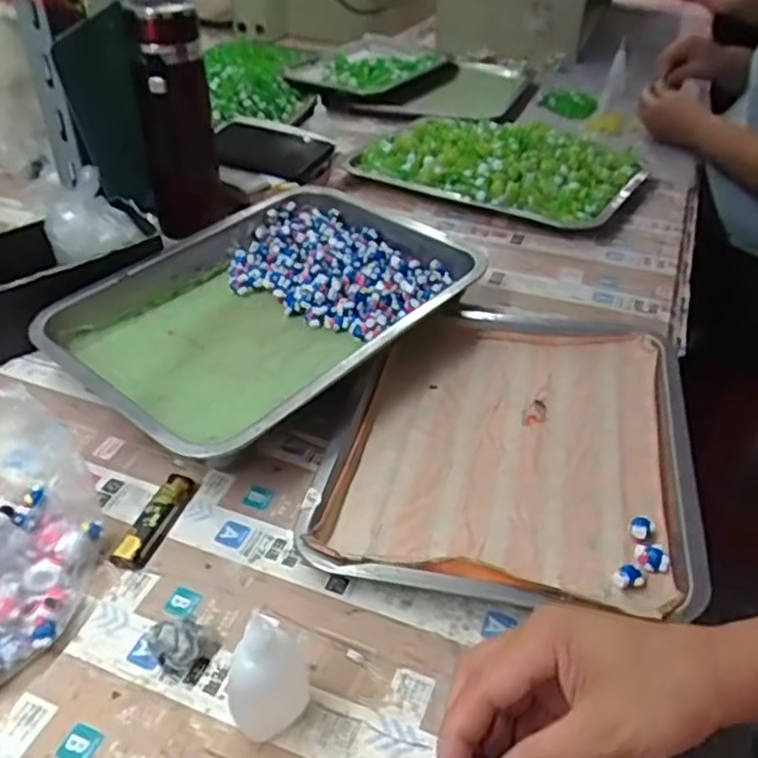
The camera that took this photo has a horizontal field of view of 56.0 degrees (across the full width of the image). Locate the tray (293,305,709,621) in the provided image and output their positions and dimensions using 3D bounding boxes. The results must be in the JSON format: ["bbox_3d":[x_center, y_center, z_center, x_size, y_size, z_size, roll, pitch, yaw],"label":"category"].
[{"bbox_3d":[0.100,0.045,0.555,0.258,0.041,0.301,9,38,11],"label":"tray"}]

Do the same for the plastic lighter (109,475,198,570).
[{"bbox_3d":[-0.157,0.099,0.502,0.021,0.014,0.079,11,39,14],"label":"plastic lighter"}]

